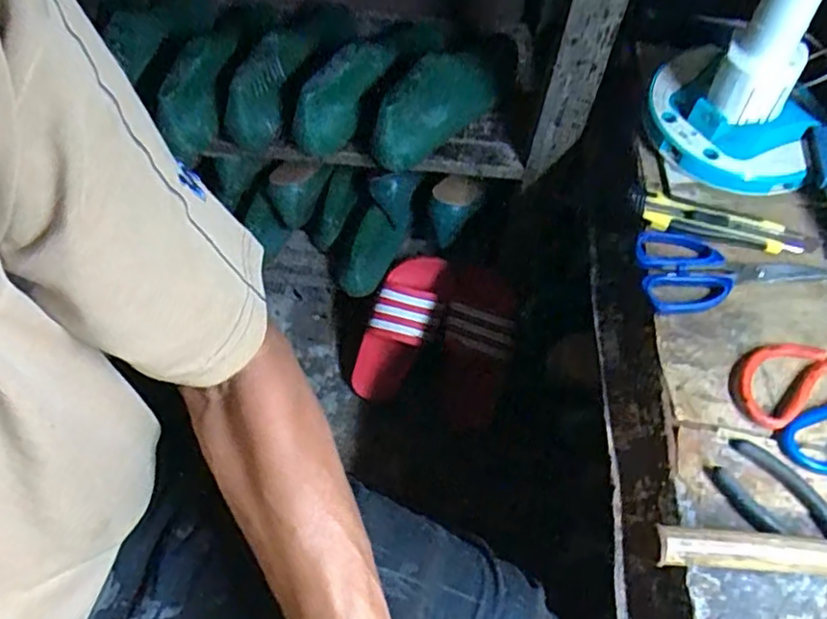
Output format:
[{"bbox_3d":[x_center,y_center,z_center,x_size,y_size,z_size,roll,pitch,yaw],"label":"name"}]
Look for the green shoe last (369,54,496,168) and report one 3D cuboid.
[{"bbox_3d":[0.037,-0.272,0.813,0.064,0.110,0.229,31,49,17],"label":"green shoe last"}]

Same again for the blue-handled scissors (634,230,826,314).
[{"bbox_3d":[0.287,-0.040,0.554,0.179,0.011,0.083,-4,57,-3],"label":"blue-handled scissors"}]

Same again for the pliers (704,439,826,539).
[{"bbox_3d":[0.283,0.154,0.437,0.058,0.008,0.153,-38,66,-23],"label":"pliers"}]

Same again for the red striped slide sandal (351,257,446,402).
[{"bbox_3d":[-0.022,0.039,1.001,0.096,0.266,0.073,30,20,17],"label":"red striped slide sandal"}]

